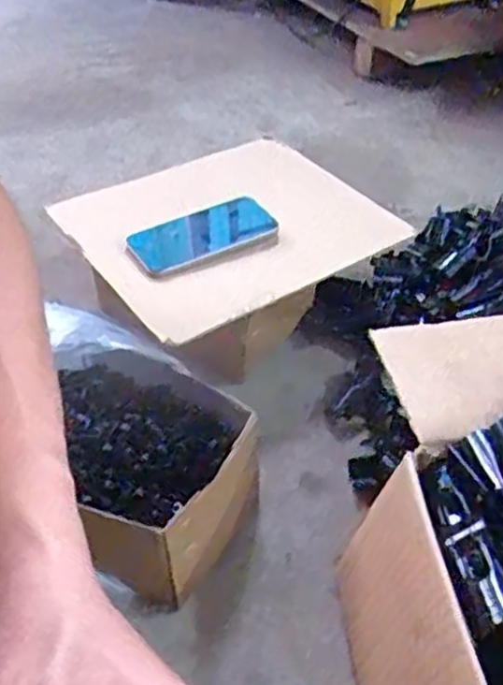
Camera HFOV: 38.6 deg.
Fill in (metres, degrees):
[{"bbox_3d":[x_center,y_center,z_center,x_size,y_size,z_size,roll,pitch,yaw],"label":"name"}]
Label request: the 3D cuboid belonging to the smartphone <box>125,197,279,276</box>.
[{"bbox_3d":[-0.051,-0.110,0.728,0.144,0.012,0.080,-24,49,-24],"label":"smartphone"}]

